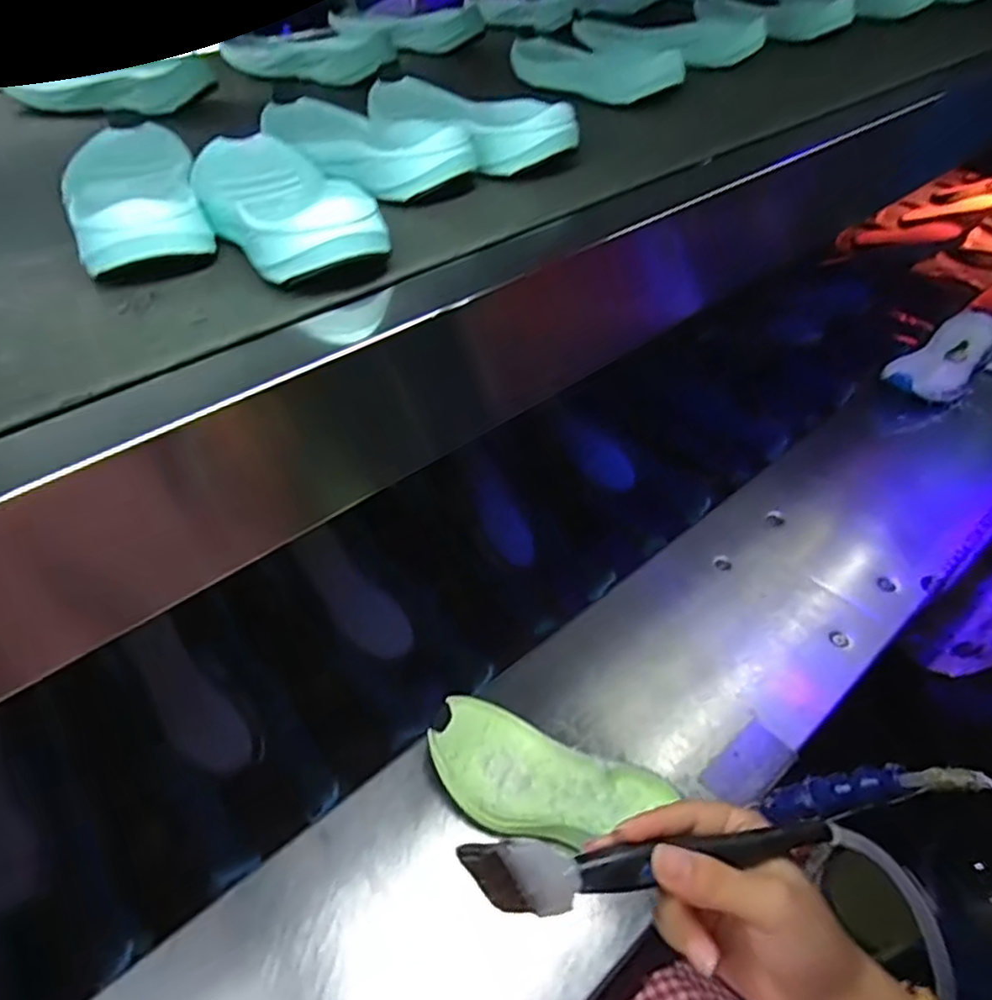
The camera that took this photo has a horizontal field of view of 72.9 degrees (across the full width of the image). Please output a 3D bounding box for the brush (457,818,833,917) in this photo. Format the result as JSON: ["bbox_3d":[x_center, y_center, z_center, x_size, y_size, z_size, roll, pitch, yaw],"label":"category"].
[{"bbox_3d":[0.070,0.161,0.306,0.168,0.035,0.018,-4,2,-5],"label":"brush"}]

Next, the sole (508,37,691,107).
[{"bbox_3d":[0.085,-0.450,0.698,0.065,0.037,0.216,-26,49,-23],"label":"sole"}]

